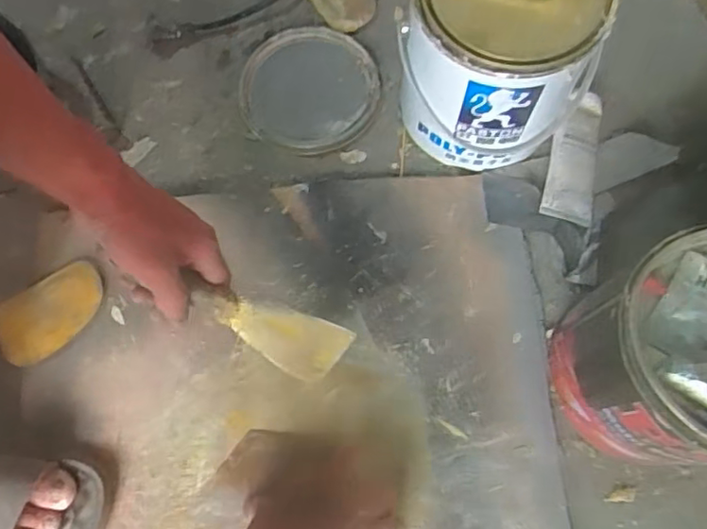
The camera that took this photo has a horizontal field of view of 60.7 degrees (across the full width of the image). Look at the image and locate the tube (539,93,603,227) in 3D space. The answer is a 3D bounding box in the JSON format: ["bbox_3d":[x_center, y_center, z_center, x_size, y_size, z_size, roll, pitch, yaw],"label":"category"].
[{"bbox_3d":[0.209,-0.102,0.571,0.048,0.027,0.123,11,73,4],"label":"tube"}]

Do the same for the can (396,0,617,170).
[{"bbox_3d":[0.121,-0.174,0.520,0.130,0.169,0.143,-41,76,-11],"label":"can"}]

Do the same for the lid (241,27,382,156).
[{"bbox_3d":[-0.044,-0.179,0.613,0.136,0.007,0.136,0,72,1],"label":"lid"}]

